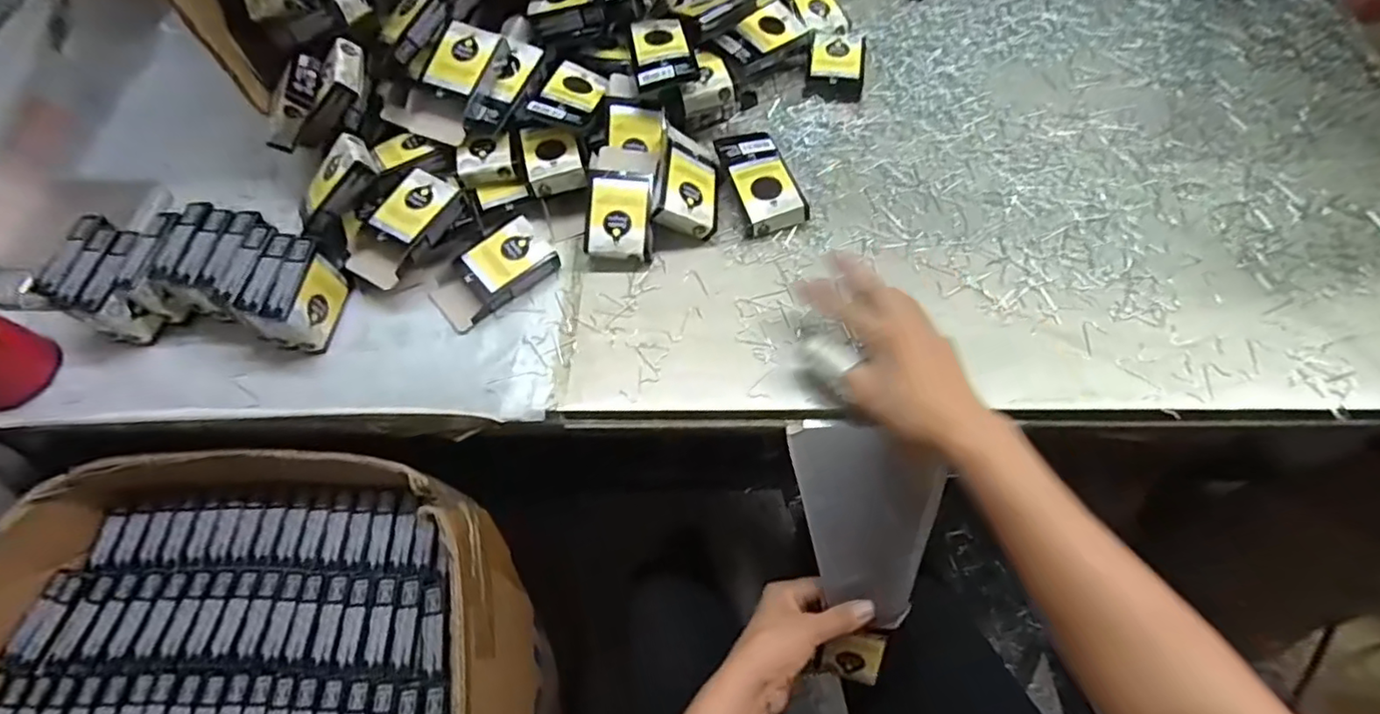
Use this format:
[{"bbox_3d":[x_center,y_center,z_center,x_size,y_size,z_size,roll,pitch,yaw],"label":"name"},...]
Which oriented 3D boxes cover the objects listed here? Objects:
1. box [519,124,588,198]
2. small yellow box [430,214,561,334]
[{"bbox_3d":[-0.117,-0.170,0.522,0.045,0.020,0.066,-17,63,-5],"label":"box"},{"bbox_3d":[-0.160,-0.068,0.497,0.099,0.025,0.051,-38,66,-15],"label":"small yellow box"}]

